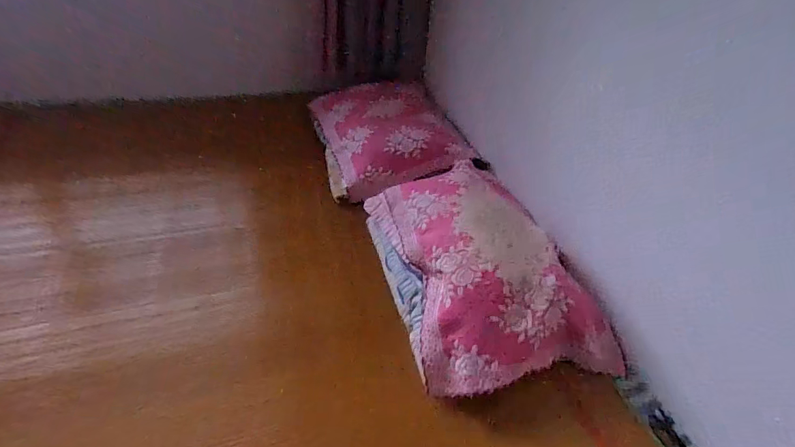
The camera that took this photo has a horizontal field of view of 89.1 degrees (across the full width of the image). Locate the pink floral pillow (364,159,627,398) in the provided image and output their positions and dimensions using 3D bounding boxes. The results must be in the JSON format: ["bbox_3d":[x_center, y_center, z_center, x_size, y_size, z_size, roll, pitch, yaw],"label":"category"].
[{"bbox_3d":[0.182,0.075,0.883,0.380,0.146,0.548,-8,44,-15],"label":"pink floral pillow"}]

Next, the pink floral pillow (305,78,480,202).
[{"bbox_3d":[-0.032,-0.302,1.311,0.433,0.153,0.535,-9,44,-16],"label":"pink floral pillow"}]

